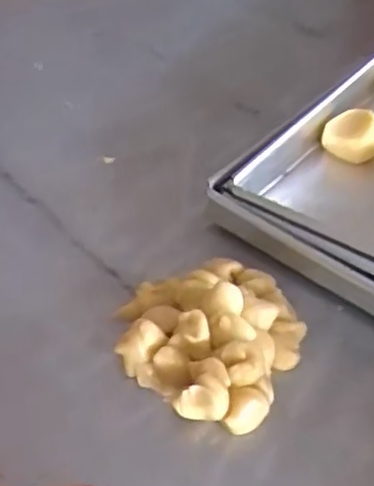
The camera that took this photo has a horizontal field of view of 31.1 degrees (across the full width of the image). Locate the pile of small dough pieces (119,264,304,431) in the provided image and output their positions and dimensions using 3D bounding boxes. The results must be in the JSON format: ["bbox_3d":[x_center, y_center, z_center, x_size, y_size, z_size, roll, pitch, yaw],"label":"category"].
[{"bbox_3d":[0.012,0.048,0.356,0.092,0.033,0.094,-1,44,1],"label":"pile of small dough pieces"}]

